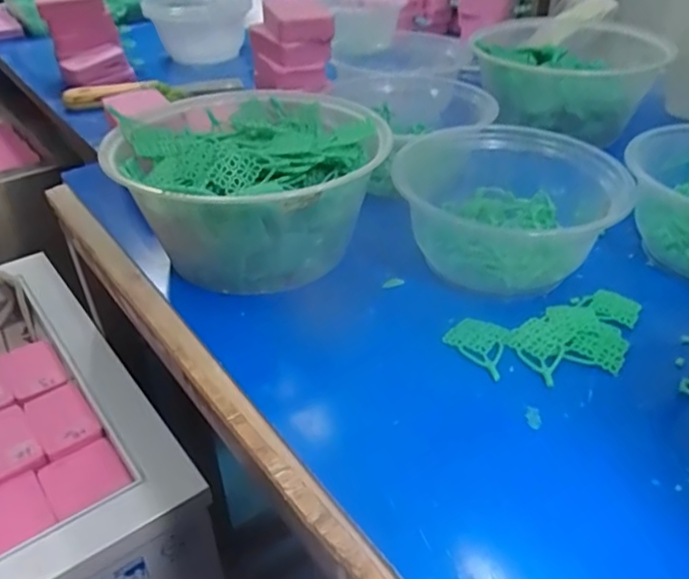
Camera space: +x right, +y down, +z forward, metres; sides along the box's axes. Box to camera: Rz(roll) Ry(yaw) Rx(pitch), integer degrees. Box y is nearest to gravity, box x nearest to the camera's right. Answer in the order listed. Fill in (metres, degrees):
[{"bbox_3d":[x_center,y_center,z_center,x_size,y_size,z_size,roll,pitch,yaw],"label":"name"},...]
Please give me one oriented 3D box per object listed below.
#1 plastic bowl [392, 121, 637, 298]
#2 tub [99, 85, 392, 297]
[{"bbox_3d":[0.107,-0.056,0.369,0.132,0.047,0.126,-5,41,4],"label":"plastic bowl"},{"bbox_3d":[-0.054,-0.068,0.378,0.153,0.081,0.153,-1,36,0],"label":"tub"}]

